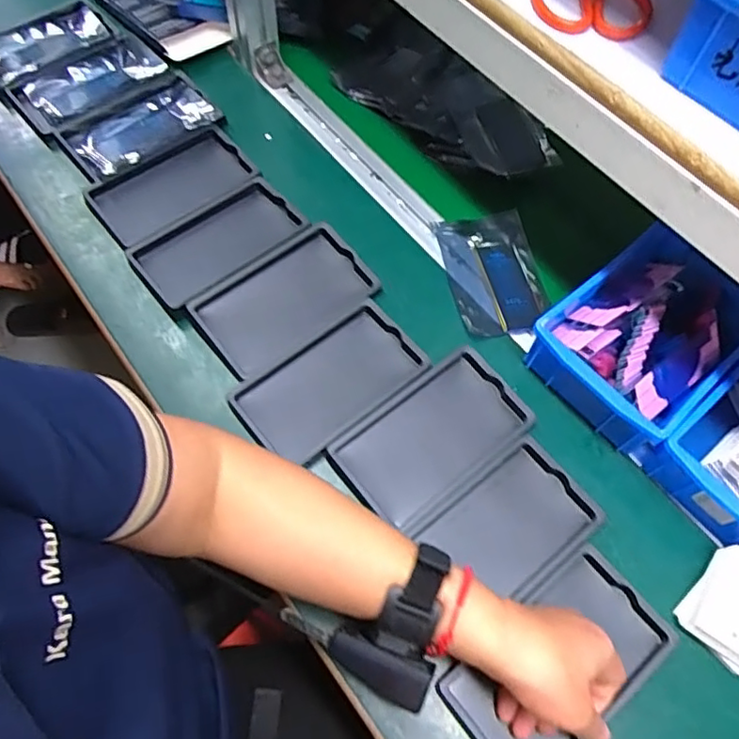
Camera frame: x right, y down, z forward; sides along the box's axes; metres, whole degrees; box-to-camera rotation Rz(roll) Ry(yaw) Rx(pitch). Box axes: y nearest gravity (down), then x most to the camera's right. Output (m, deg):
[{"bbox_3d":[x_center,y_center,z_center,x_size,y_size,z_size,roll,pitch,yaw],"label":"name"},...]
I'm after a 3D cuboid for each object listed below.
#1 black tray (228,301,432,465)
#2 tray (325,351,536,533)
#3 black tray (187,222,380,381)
[{"bbox_3d":[-0.033,0.010,0.520,0.155,0.009,0.092,-36,70,-20],"label":"black tray"},{"bbox_3d":[0.055,0.055,0.502,0.155,0.010,0.095,-36,70,-20],"label":"tray"},{"bbox_3d":[-0.078,-0.067,0.556,0.160,0.014,0.093,-34,70,-19],"label":"black tray"}]

